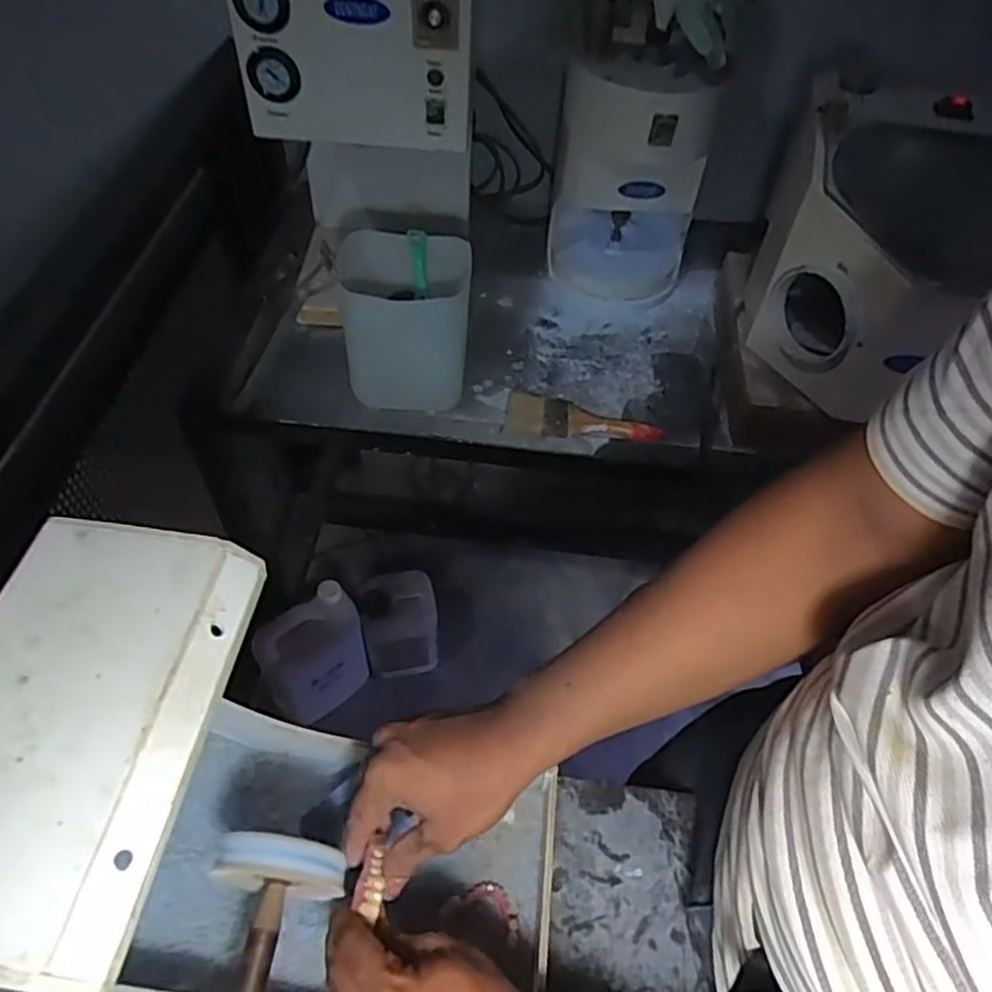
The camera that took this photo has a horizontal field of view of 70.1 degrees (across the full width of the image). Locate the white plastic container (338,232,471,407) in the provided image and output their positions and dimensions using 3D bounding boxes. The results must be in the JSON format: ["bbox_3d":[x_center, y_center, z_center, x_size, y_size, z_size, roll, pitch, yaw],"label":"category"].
[{"bbox_3d":[-0.112,-0.213,0.874,0.144,0.178,0.127,1,52,-5],"label":"white plastic container"}]

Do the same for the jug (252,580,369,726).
[{"bbox_3d":[-0.327,0.296,1.298,0.187,0.247,0.108,-30,60,-25],"label":"jug"}]

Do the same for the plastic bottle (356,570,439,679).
[{"bbox_3d":[-0.186,0.253,1.379,0.143,0.215,0.110,-11,53,-14],"label":"plastic bottle"}]

